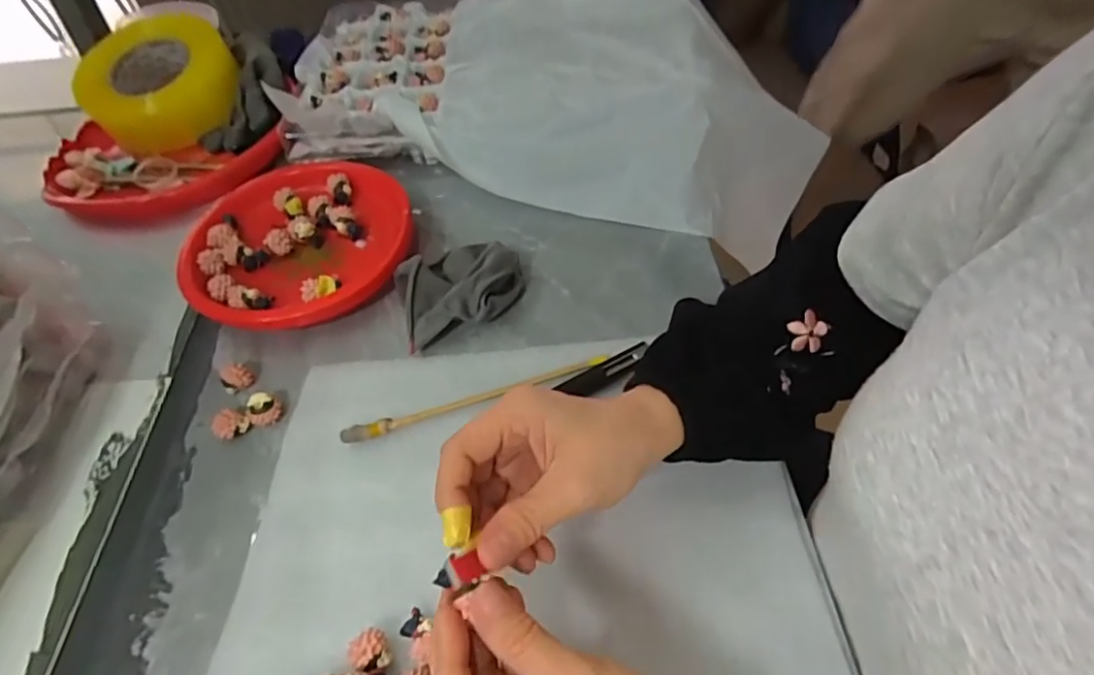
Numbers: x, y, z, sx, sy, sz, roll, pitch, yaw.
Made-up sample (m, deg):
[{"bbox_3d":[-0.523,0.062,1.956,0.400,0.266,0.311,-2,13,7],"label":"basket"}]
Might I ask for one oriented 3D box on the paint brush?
[{"bbox_3d":[-0.046,0.039,0.394,0.181,0.007,0.012,-16,52,-9],"label":"paint brush"}]

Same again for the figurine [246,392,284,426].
[{"bbox_3d":[-0.190,0.047,0.394,0.015,0.019,0.019,34,61,27],"label":"figurine"}]

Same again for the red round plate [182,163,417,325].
[{"bbox_3d":[-0.199,-0.073,0.480,0.175,0.036,0.169,-2,52,3],"label":"red round plate"}]

